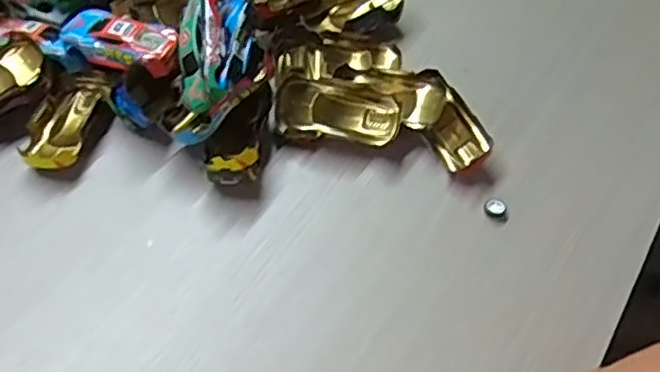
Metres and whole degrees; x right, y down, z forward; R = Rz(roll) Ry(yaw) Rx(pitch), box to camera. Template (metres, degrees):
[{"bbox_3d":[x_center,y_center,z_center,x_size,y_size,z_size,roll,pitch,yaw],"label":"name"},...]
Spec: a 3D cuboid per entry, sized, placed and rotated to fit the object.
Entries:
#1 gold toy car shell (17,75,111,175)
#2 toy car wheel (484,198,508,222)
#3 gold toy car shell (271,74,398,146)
[{"bbox_3d":[-0.136,-0.033,0.345,0.032,0.015,0.068,12,54,3],"label":"gold toy car shell"},{"bbox_3d":[0.084,0.012,0.333,0.013,0.007,0.009,25,56,12],"label":"toy car wheel"},{"bbox_3d":[0.004,-0.038,0.356,0.064,0.018,0.032,12,82,2],"label":"gold toy car shell"}]

